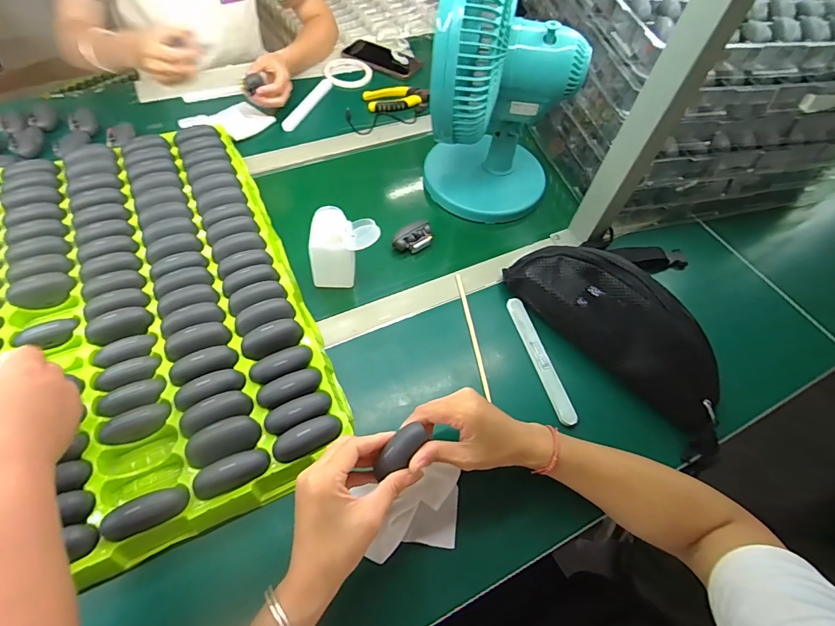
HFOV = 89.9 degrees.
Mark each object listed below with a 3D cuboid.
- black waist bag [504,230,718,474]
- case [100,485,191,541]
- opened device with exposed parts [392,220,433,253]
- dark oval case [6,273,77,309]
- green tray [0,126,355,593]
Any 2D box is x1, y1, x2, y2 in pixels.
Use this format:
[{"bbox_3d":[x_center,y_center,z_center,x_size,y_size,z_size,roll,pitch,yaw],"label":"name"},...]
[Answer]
[{"bbox_3d":[0.251,0.011,0.489,0.100,0.106,0.310,-31,64,-22],"label":"black waist bag"},{"bbox_3d":[-0.243,0.180,0.378,0.067,0.031,0.026,-24,61,-19],"label":"case"},{"bbox_3d":[-0.007,-0.109,0.607,0.058,0.020,0.041,-23,61,-18],"label":"opened device with exposed parts"},{"bbox_3d":[-0.449,-0.026,0.499,0.067,0.023,0.034,-14,59,-13],"label":"dark oval case"},{"bbox_3d":[-0.355,-0.012,0.504,0.393,0.044,0.573,-22,61,-18],"label":"green tray"}]

